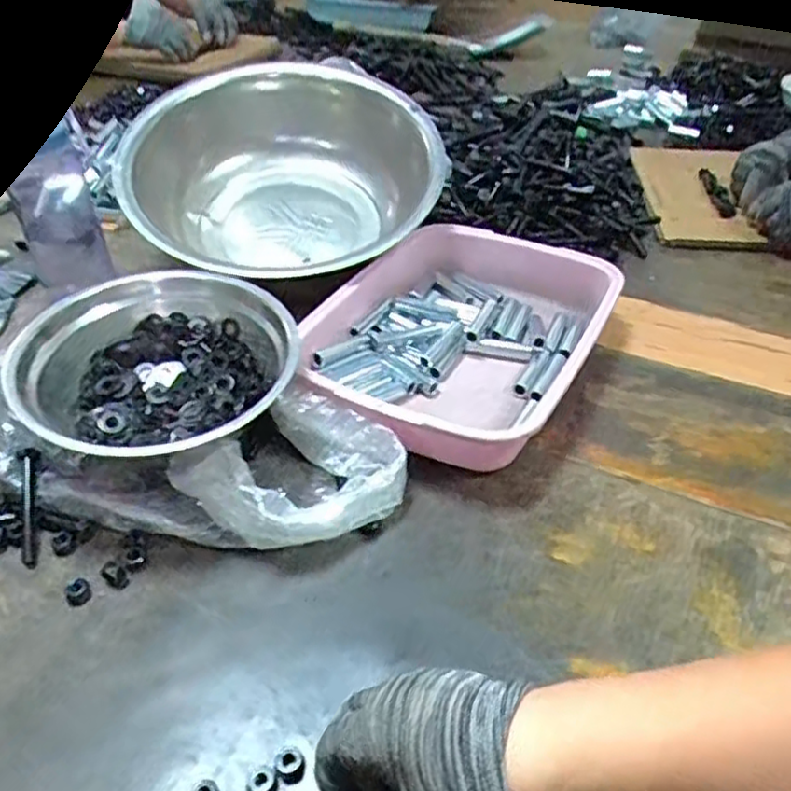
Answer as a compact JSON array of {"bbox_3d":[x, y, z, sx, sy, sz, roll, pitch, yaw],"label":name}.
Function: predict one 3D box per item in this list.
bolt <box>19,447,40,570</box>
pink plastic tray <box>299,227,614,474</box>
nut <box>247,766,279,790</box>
[{"bbox_3d":[-0.279,0.085,0.533,0.015,0.008,0.095,-9,63,-11],"label":"bolt"},{"bbox_3d":[0.057,-0.062,0.674,0.247,0.063,0.329,20,43,20],"label":"pink plastic tray"},{"bbox_3d":[-0.073,0.216,0.388,0.016,0.006,0.016,1,40,-1],"label":"nut"}]

